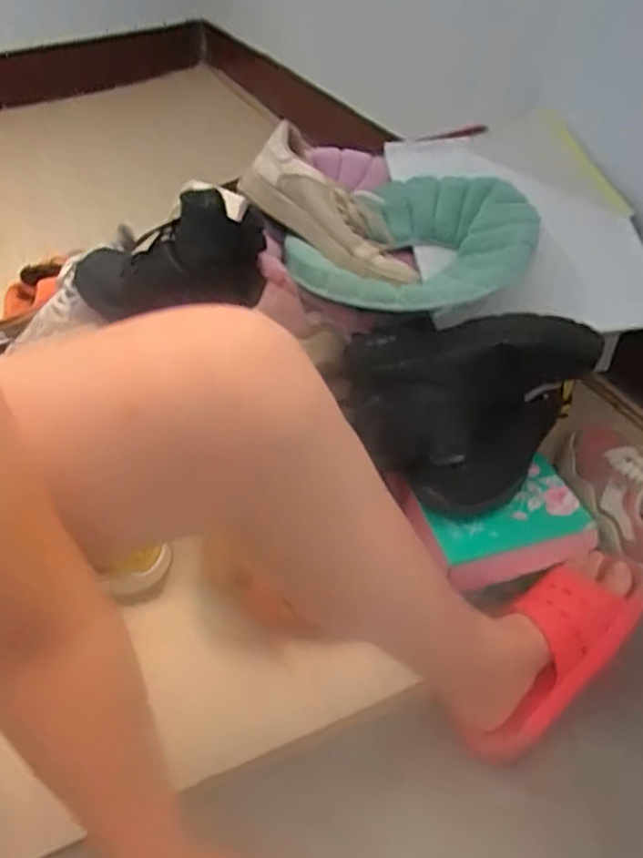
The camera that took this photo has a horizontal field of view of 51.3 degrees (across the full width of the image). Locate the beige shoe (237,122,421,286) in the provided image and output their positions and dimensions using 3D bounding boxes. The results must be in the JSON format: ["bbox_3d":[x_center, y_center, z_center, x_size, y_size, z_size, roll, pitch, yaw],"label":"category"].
[{"bbox_3d":[0.014,-0.243,0.755,0.246,0.073,0.083,44,59,14],"label":"beige shoe"}]

